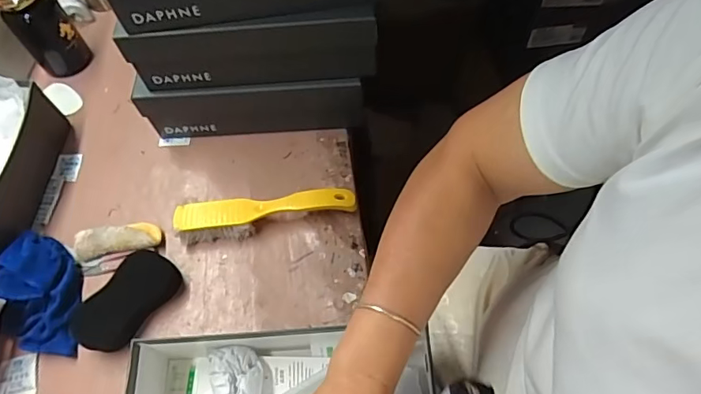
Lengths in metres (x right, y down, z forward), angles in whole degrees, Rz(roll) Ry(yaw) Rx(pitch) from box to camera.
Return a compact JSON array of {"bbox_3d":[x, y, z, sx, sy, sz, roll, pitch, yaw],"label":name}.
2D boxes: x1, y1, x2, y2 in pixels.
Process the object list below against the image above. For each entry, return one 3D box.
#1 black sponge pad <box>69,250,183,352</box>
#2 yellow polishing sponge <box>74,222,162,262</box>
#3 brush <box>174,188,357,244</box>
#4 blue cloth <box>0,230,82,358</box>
[{"bbox_3d":[-0.266,0.122,0.602,0.128,0.038,0.068,-42,67,-18],"label":"black sponge pad"},{"bbox_3d":[-0.299,0.055,0.654,0.105,0.022,0.039,-11,61,-3],"label":"yellow polishing sponge"},{"bbox_3d":[-0.107,0.022,0.645,0.224,0.045,0.043,-5,61,0],"label":"brush"},{"bbox_3d":[-0.367,0.112,0.605,0.101,0.055,0.136,3,61,5],"label":"blue cloth"}]

